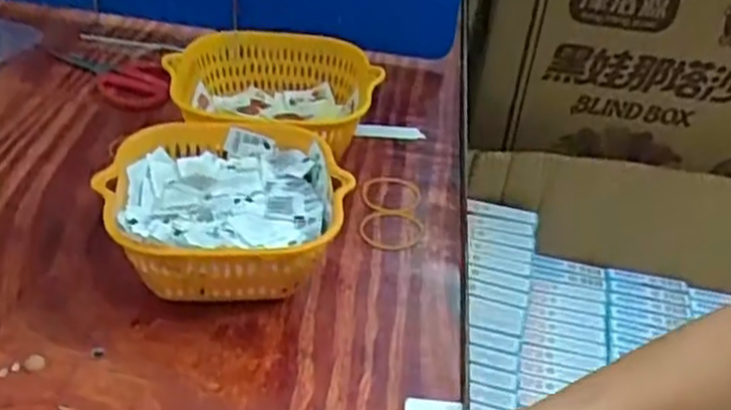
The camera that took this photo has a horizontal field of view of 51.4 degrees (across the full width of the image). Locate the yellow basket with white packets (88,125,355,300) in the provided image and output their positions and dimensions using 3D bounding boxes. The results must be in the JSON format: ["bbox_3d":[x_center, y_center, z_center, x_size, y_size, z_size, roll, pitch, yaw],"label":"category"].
[{"bbox_3d":[-0.087,0.009,0.481,0.147,0.064,0.139,-1,37,-10],"label":"yellow basket with white packets"}]

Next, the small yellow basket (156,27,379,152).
[{"bbox_3d":[-0.072,-0.078,0.594,0.151,0.068,0.163,-5,38,-16],"label":"small yellow basket"}]

